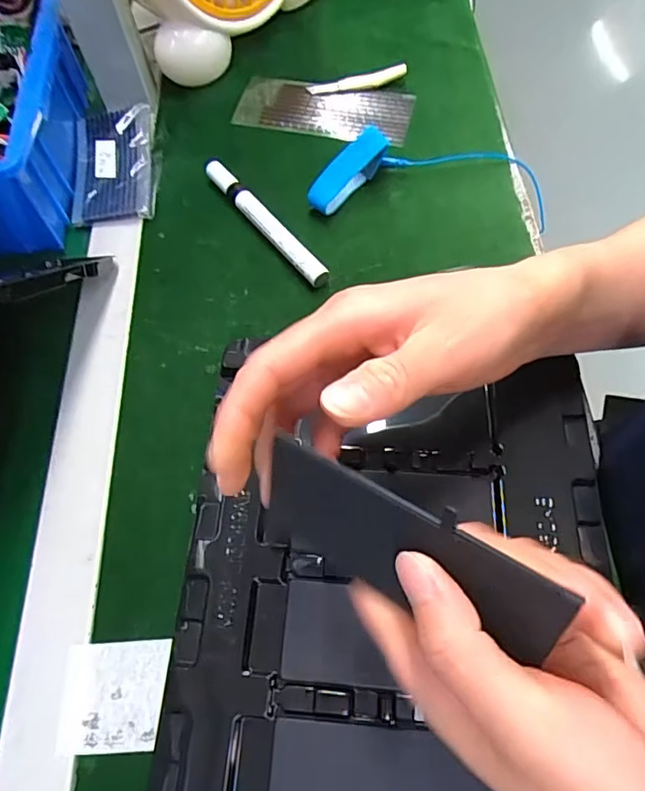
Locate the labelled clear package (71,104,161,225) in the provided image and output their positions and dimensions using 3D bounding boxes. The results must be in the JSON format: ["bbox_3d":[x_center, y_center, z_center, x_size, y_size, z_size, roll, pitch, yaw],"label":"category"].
[{"bbox_3d":[-0.167,-0.188,0.430,0.068,0.022,0.110,-6,64,0],"label":"labelled clear package"}]

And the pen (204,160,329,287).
[{"bbox_3d":[-0.044,-0.131,0.403,0.017,0.019,0.140,-35,68,-13],"label":"pen"}]

